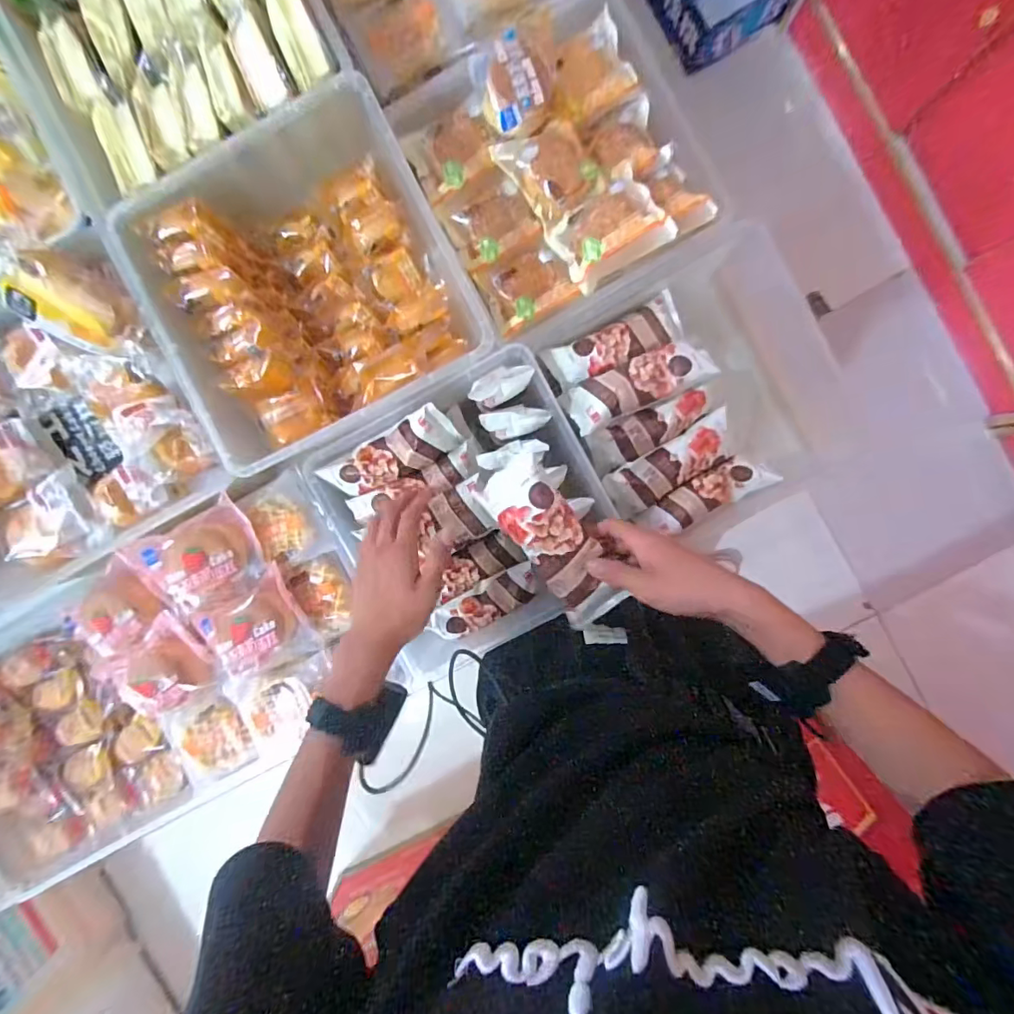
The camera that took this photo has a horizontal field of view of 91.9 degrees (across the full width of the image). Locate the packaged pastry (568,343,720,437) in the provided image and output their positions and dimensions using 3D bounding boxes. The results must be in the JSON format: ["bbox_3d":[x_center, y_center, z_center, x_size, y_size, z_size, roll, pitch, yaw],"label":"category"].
[{"bbox_3d":[0.143,-0.135,0.540,0.153,0.037,0.054,-25,92,4],"label":"packaged pastry"}]

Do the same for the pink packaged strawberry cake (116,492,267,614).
[{"bbox_3d":[-0.332,0.063,0.539,0.120,0.044,0.105,-30,91,4],"label":"pink packaged strawberry cake"}]

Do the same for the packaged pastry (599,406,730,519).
[{"bbox_3d":[0.190,-0.047,0.568,0.150,0.036,0.057,-31,91,4],"label":"packaged pastry"}]

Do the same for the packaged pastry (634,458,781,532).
[{"bbox_3d":[0.229,-0.013,0.569,0.149,0.031,0.045,-30,91,4],"label":"packaged pastry"}]

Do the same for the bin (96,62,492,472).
[{"bbox_3d":[-0.198,-0.223,0.522,0.296,0.115,0.285,-26,92,4],"label":"bin"}]

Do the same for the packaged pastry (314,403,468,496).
[{"bbox_3d":[-0.131,-0.059,0.565,0.154,0.040,0.059,-28,114,13],"label":"packaged pastry"}]

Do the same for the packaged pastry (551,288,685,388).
[{"bbox_3d":[0.131,-0.191,0.565,0.153,0.036,0.054,-28,92,4],"label":"packaged pastry"}]

